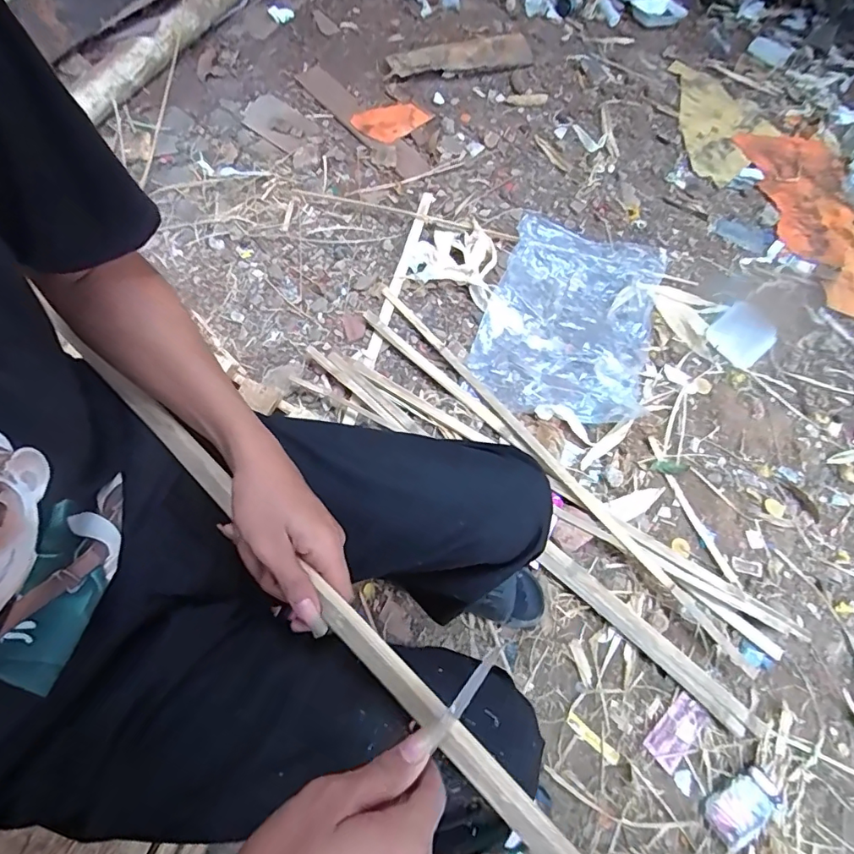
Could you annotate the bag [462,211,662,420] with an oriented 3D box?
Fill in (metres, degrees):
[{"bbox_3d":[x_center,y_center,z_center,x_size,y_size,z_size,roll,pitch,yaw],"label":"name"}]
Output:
[{"bbox_3d":[0.326,-0.258,1.113,0.377,0.059,0.547,17,67,4],"label":"bag"}]

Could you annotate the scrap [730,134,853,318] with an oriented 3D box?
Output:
[{"bbox_3d":[1.064,-0.571,1.331,0.252,0.028,0.653,-2,67,-4],"label":"scrap"}]

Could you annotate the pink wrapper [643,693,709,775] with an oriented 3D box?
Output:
[{"bbox_3d":[0.404,0.494,0.795,0.112,0.004,0.059,-42,78,-16],"label":"pink wrapper"}]

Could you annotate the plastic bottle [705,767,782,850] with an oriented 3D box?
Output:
[{"bbox_3d":[0.485,0.578,0.749,0.122,0.034,0.064,-29,72,-14],"label":"plastic bottle"}]

